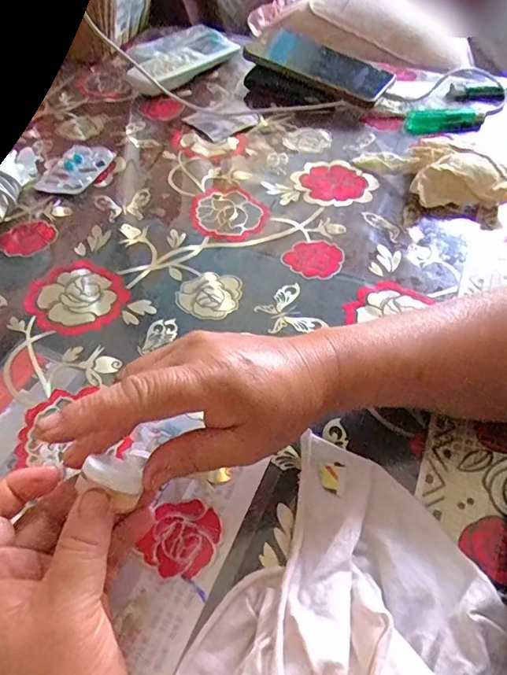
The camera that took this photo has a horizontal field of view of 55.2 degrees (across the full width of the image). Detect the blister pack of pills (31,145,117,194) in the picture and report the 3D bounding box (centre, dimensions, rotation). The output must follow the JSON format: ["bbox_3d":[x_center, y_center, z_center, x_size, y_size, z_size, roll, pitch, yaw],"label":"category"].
[{"bbox_3d":[-0.179,-0.173,0.495,0.051,0.004,0.084,18,55,13],"label":"blister pack of pills"}]

